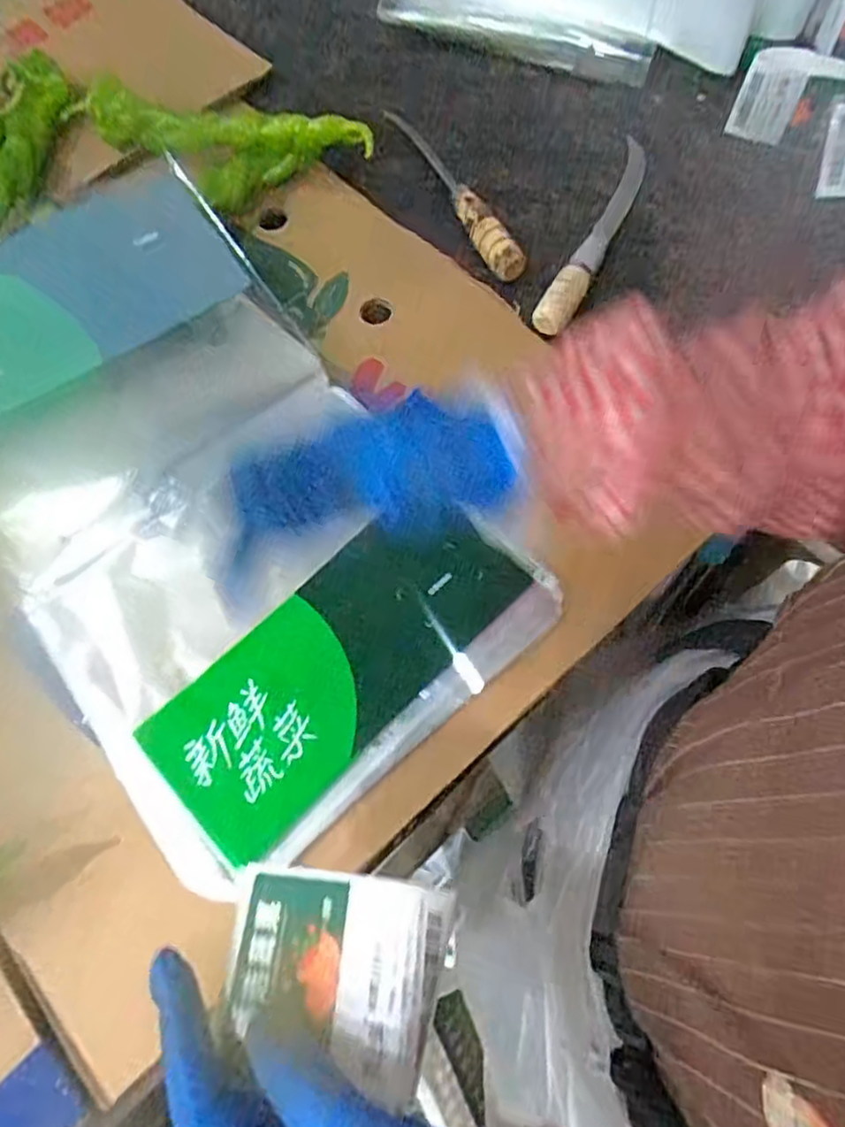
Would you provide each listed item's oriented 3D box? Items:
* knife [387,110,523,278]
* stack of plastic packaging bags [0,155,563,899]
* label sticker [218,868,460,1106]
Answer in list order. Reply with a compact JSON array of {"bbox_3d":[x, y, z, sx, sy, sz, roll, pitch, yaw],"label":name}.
[{"bbox_3d":[0.024,-0.280,0.526,0.022,0.026,0.182,-26,70,-8],"label":"knife"},{"bbox_3d":[-0.134,-0.042,0.405,0.247,0.096,0.376,-39,72,-13],"label":"stack of plastic packaging bags"},{"bbox_3d":[-0.030,0.133,0.233,0.069,0.021,0.058,13,69,7],"label":"label sticker"}]

